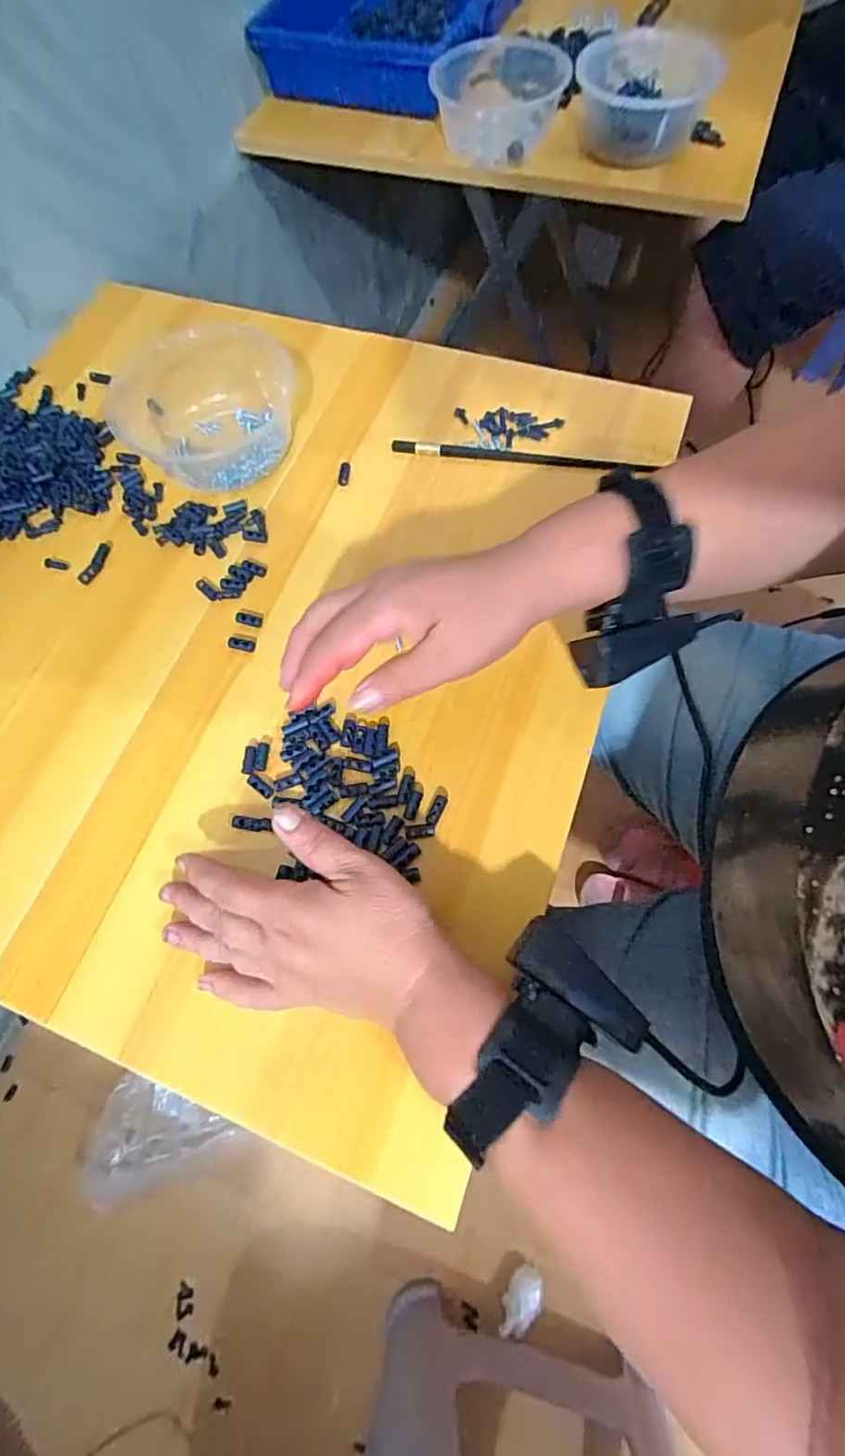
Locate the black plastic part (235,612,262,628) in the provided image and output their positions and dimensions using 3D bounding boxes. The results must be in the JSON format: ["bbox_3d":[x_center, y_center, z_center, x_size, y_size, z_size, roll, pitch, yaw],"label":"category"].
[{"bbox_3d":[-0.127,-0.079,0.396,0.020,0.004,0.009,11,69,8],"label":"black plastic part"}]

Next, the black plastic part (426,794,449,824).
[{"bbox_3d":[0.009,0.051,0.344,0.009,0.004,0.020,23,71,13],"label":"black plastic part"}]

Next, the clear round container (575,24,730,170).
[{"bbox_3d":[0.221,-0.639,0.557,0.130,0.065,0.139,-1,68,3],"label":"clear round container"}]

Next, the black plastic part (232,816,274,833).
[{"bbox_3d":[-0.107,0.060,0.343,0.026,0.005,0.009,5,68,6],"label":"black plastic part"}]

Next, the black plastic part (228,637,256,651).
[{"bbox_3d":[-0.130,-0.061,0.390,0.020,0.004,0.010,12,69,9],"label":"black plastic part"}]

